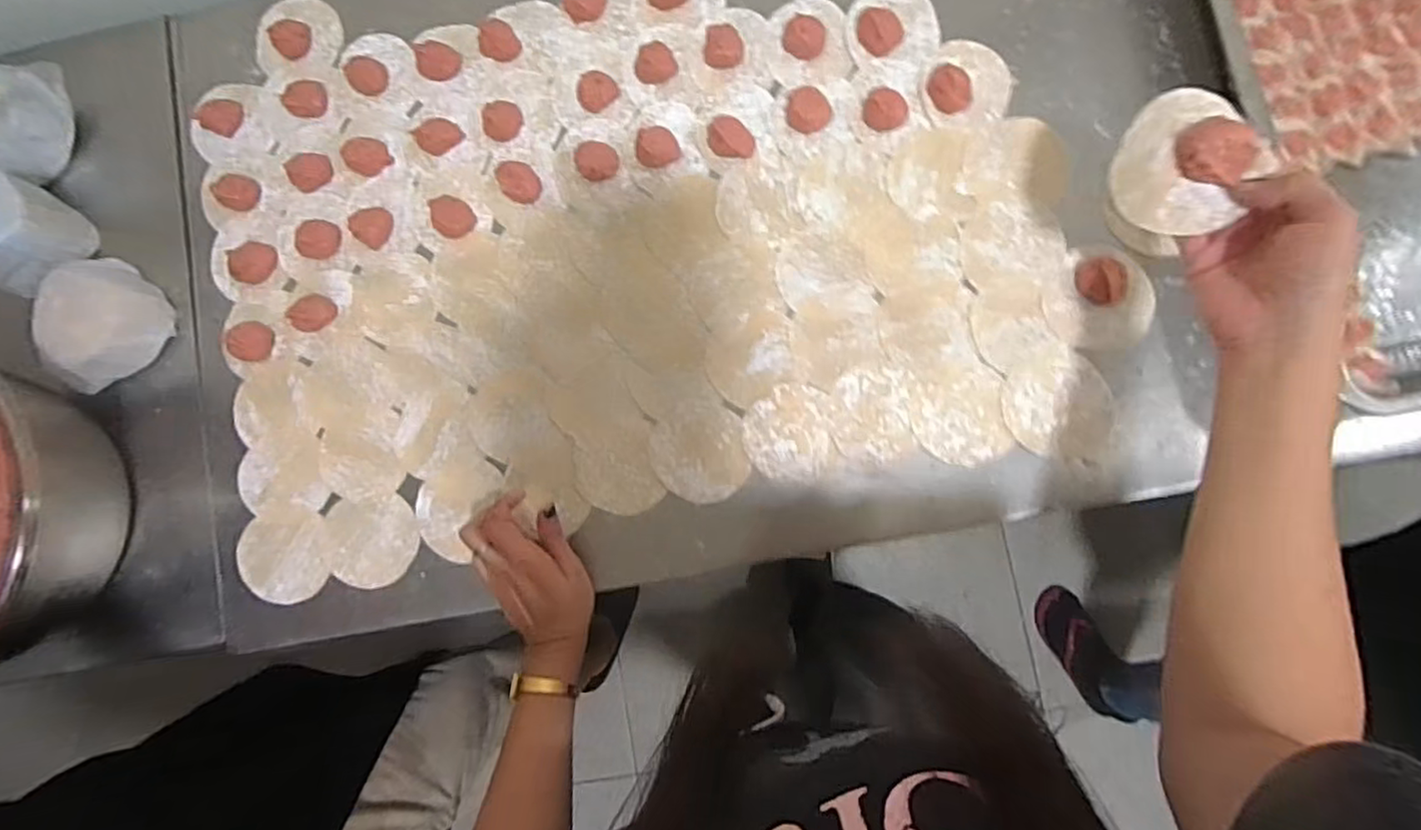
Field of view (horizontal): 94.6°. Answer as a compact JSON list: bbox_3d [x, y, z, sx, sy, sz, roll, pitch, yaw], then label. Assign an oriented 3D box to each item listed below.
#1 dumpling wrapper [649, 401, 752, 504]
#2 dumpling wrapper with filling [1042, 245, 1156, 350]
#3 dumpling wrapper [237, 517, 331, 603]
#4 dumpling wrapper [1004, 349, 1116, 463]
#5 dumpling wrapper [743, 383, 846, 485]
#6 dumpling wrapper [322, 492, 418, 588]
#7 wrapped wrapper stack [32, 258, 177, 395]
[{"bbox_3d":[-0.009,0.031,0.541,0.076,0.004,0.081,-11,85,4],"label":"dumpling wrapper"},{"bbox_3d":[0.311,-0.092,0.516,0.080,0.017,0.080,0,86,5],"label":"dumpling wrapper with filling"},{"bbox_3d":[-0.366,0.125,0.562,0.079,0.004,0.071,-4,85,4],"label":"dumpling wrapper"},{"bbox_3d":[0.277,-0.004,0.519,0.081,0.004,0.082,0,86,5],"label":"dumpling wrapper"},{"bbox_3d":[0.067,0.017,0.536,0.073,0.004,0.078,-27,84,2],"label":"dumpling wrapper"},{"bbox_3d":[-0.288,0.109,0.561,0.078,0.004,0.074,-8,85,4],"label":"dumpling wrapper"},{"bbox_3d":[-0.536,-0.083,0.573,0.095,0.050,0.089,-42,83,1],"label":"wrapped wrapper stack"}]

